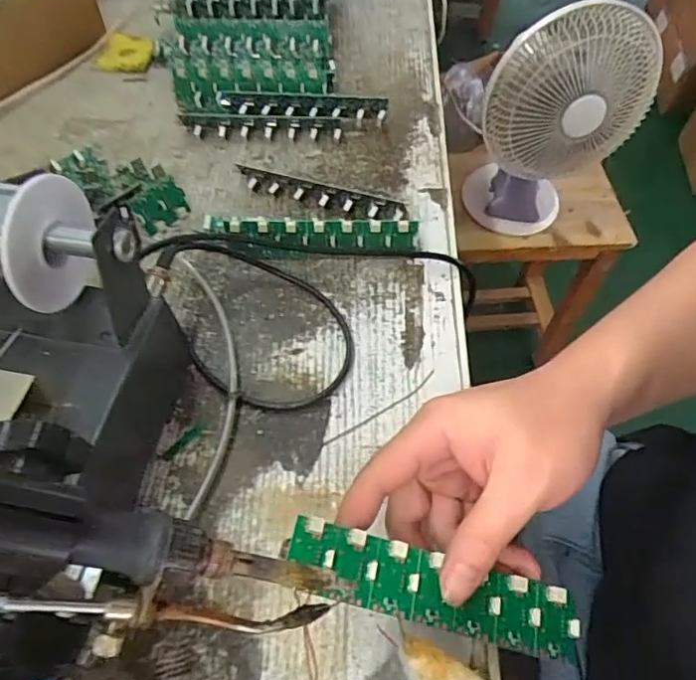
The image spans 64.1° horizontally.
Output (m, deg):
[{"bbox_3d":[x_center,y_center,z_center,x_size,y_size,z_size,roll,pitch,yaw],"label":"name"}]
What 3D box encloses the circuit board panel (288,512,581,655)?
[{"bbox_3d":[0.040,0.111,0.249,0.135,0.005,0.031,19,57,-4],"label":"circuit board panel"}]

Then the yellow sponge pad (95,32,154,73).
[{"bbox_3d":[-0.218,-0.285,0.551,0.052,0.006,0.048,7,73,-2],"label":"yellow sponge pad"}]

